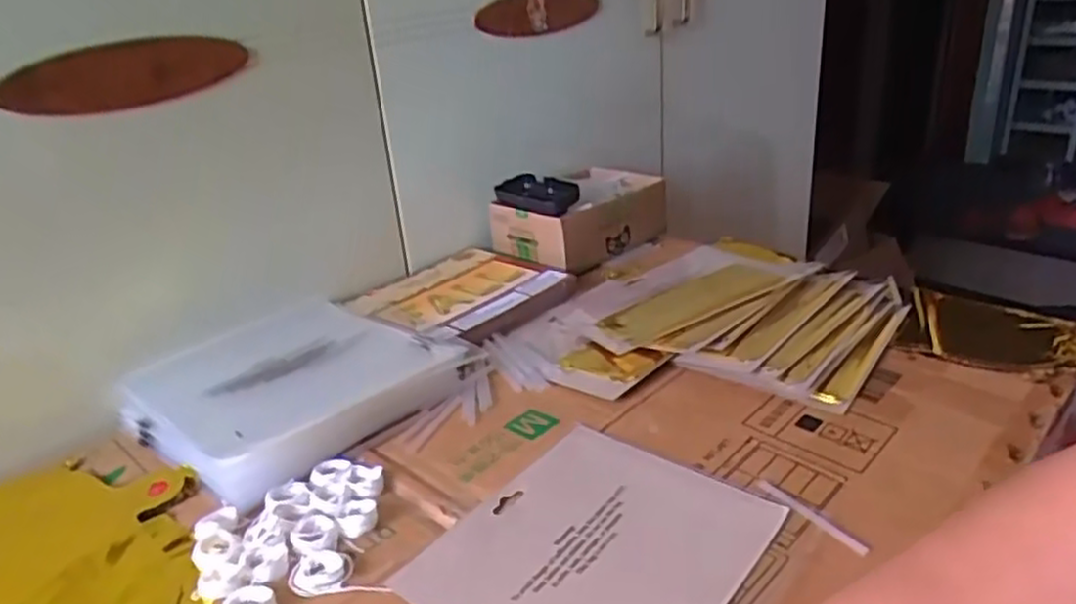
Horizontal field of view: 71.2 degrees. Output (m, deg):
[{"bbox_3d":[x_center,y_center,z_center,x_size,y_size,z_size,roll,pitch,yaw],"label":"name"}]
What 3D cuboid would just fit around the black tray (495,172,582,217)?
[{"bbox_3d":[0.000,-0.123,0.844,0.099,0.029,0.044,17,33,39],"label":"black tray"}]

